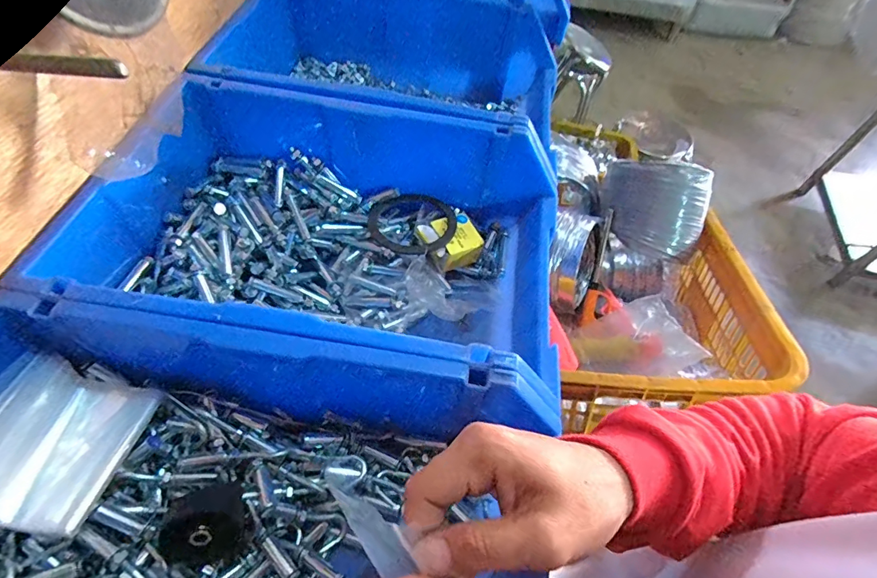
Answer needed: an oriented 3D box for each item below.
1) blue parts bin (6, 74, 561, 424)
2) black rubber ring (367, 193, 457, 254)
[{"bbox_3d":[-0.092,-0.058,0.496,0.445,0.157,0.288,11,55,3],"label":"blue parts bin"},{"bbox_3d":[-0.036,-0.082,0.543,0.106,0.016,0.099,1,53,-1],"label":"black rubber ring"}]

